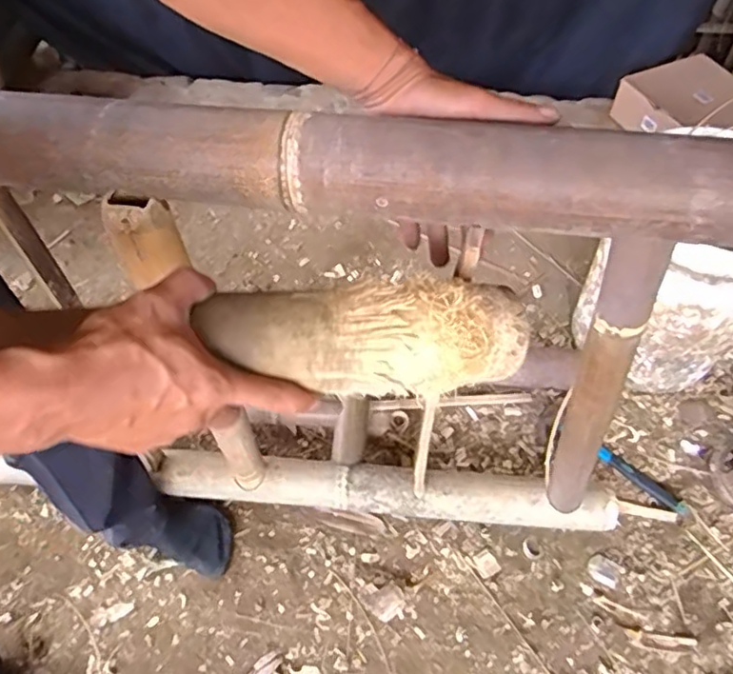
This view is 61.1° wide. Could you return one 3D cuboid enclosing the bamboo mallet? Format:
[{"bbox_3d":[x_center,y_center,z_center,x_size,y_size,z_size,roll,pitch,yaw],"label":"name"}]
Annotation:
[{"bbox_3d":[0.005,0.000,0.423,0.222,0.058,0.059,1,52,-20],"label":"bamboo mallet"}]

